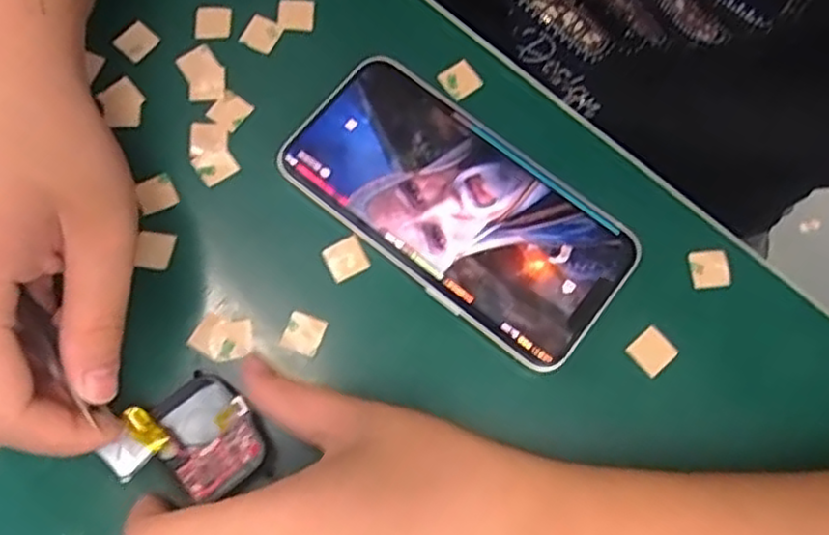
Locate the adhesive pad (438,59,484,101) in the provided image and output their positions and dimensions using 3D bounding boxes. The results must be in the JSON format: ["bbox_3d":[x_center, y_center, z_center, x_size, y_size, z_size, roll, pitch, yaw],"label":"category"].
[{"bbox_3d":[0.020,-0.085,0.314,0.016,0.004,0.016,-35,79,-9],"label":"adhesive pad"}]

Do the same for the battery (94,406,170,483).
[{"bbox_3d":[-0.102,0.063,0.252,0.019,0.007,0.021,48,68,-9],"label":"battery"}]

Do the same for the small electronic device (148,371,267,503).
[{"bbox_3d":[-0.077,0.063,0.265,0.034,0.015,0.042,-40,79,-9],"label":"small electronic device"}]

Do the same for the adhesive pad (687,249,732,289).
[{"bbox_3d":[0.124,0.001,0.295,0.015,0.004,0.016,-7,76,-3],"label":"adhesive pad"}]

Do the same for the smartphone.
[{"bbox_3d":[0.018,-0.027,0.293,0.144,0.009,0.073,38,78,8],"label":"smartphone"}]

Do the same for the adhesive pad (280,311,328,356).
[{"bbox_3d":[-0.045,0.026,0.280,0.016,0.004,0.016,19,76,3],"label":"adhesive pad"}]

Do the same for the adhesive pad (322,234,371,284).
[{"bbox_3d":[-0.029,-0.004,0.289,0.016,0.004,0.016,-27,78,-8],"label":"adhesive pad"}]

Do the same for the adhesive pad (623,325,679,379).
[{"bbox_3d":[0.097,0.034,0.285,0.016,0.004,0.016,-40,80,-10],"label":"adhesive pad"}]

